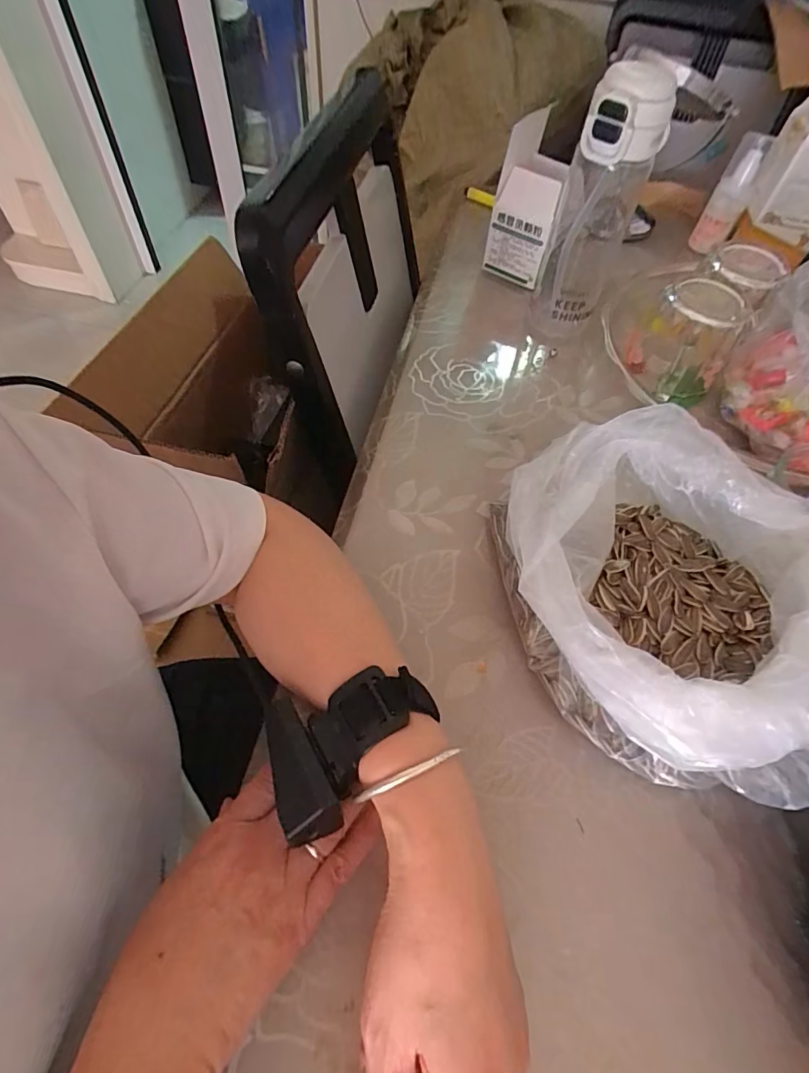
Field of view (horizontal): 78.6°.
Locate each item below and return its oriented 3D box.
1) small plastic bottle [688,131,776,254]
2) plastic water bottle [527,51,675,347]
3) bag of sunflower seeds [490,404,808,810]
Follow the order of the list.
[{"bbox_3d":[0.438,-0.457,0.667,0.045,0.123,0.042,30,60,15],"label":"small plastic bottle"},{"bbox_3d":[0.189,-0.314,0.493,0.075,0.222,0.089,18,57,7],"label":"plastic water bottle"},{"bbox_3d":[0.167,0.039,0.325,0.200,0.106,0.211,8,57,1],"label":"bag of sunflower seeds"}]

